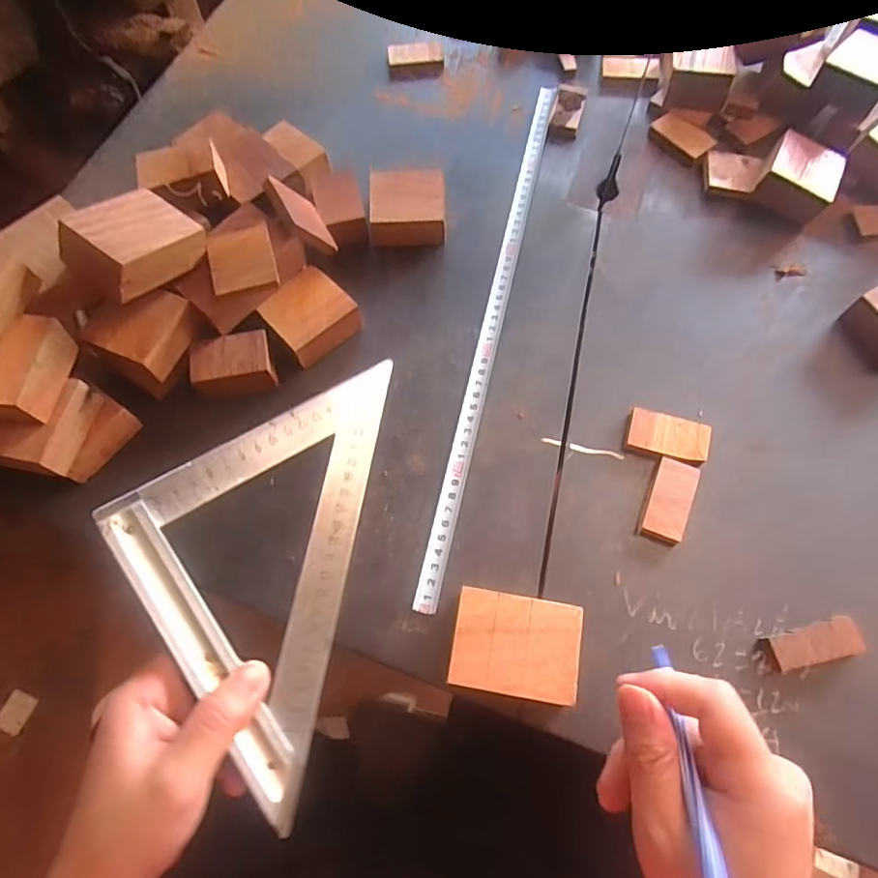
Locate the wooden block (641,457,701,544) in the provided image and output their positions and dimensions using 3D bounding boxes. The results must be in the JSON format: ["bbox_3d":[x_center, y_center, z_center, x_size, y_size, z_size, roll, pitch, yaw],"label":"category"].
[{"bbox_3d":[0.157,0.040,0.376,0.027,0.010,0.057,20,69,9],"label":"wooden block"}]

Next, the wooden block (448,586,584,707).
[{"bbox_3d":[0.045,0.124,0.335,0.072,0.029,0.054,9,68,4],"label":"wooden block"}]

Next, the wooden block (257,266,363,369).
[{"bbox_3d":[-0.099,-0.094,0.427,0.060,0.029,0.055,-40,72,-15],"label":"wooden block"}]

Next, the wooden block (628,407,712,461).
[{"bbox_3d":[0.162,-0.002,0.395,0.054,0.010,0.031,12,68,5],"label":"wooden block"}]

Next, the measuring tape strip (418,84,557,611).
[{"bbox_3d":[0.047,-0.108,0.444,0.015,0.005,0.479,13,68,3],"label":"measuring tape strip"}]

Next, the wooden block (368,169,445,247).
[{"bbox_3d":[-0.026,-0.191,0.465,0.060,0.030,0.058,0,67,0],"label":"wooden block"}]

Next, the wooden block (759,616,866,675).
[{"bbox_3d":[0.227,0.125,0.338,0.053,0.013,0.022,-15,68,-5],"label":"wooden block"}]

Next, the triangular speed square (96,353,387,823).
[{"bbox_3d":[-0.112,0.058,0.311,0.128,0.009,0.247,16,68,-15],"label":"triangular speed square"}]

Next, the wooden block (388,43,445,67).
[{"bbox_3d":[-0.023,-0.382,0.555,0.055,0.014,0.019,-4,67,-1],"label":"wooden block"}]

